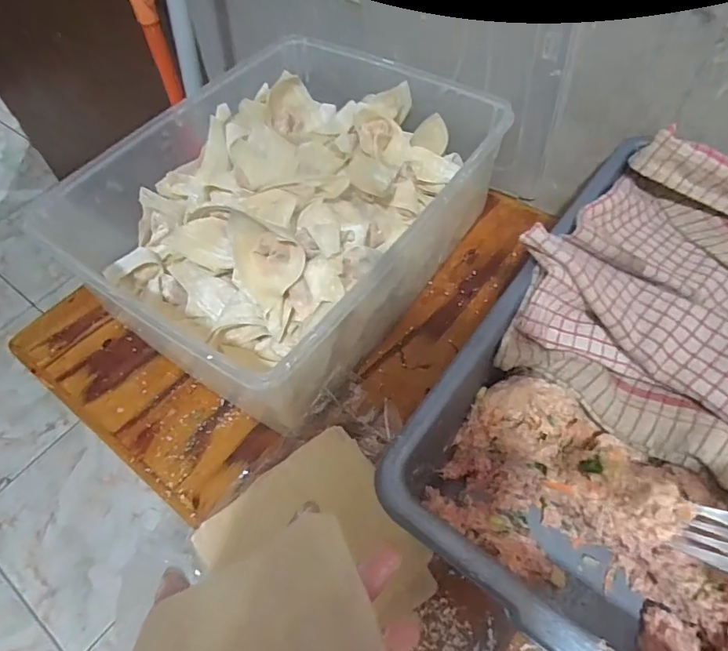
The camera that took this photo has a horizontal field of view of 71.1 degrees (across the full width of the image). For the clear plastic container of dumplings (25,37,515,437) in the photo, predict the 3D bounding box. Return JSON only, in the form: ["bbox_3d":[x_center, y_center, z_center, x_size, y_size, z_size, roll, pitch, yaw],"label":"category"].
[{"bbox_3d":[-0.066,-0.113,0.494,0.282,0.120,0.350,28,62,22],"label":"clear plastic container of dumplings"}]

